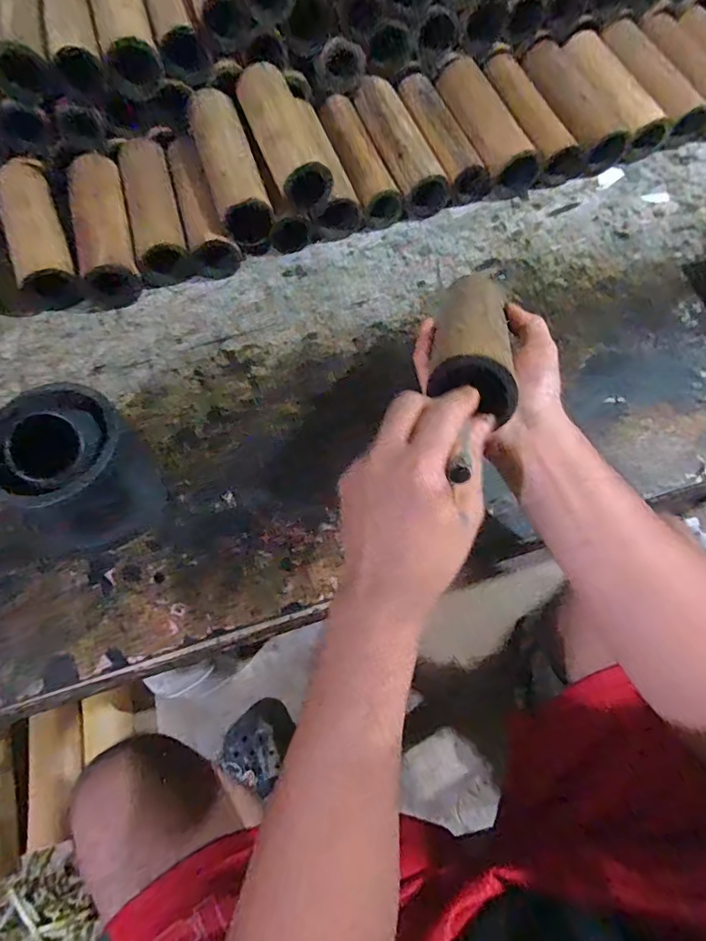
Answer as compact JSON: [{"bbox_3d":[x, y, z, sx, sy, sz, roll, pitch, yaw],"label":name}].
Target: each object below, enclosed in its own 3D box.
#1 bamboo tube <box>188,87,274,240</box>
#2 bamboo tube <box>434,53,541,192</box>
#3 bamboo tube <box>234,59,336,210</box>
[{"bbox_3d":[-0.129,-0.318,0.544,0.052,0.054,0.201,-18,64,-5],"label":"bamboo tube"},{"bbox_3d":[0.150,-0.406,0.608,0.062,0.045,0.192,-19,67,-6],"label":"bamboo tube"},{"bbox_3d":[-0.071,-0.354,0.544,0.058,0.045,0.186,-20,65,-6],"label":"bamboo tube"}]

